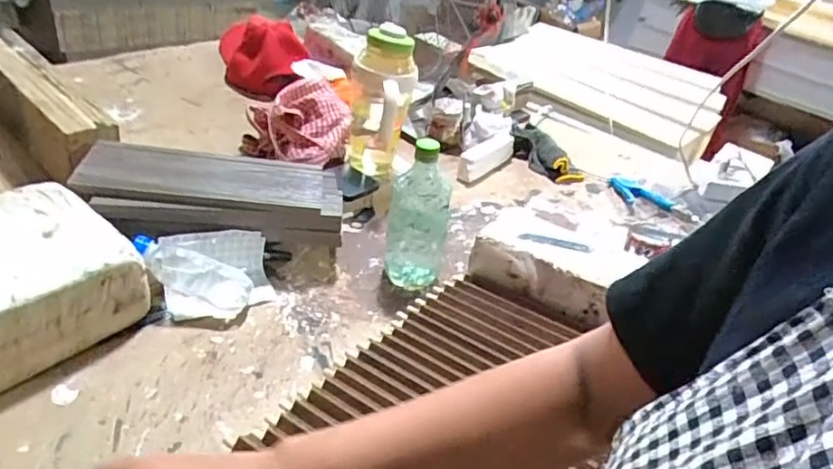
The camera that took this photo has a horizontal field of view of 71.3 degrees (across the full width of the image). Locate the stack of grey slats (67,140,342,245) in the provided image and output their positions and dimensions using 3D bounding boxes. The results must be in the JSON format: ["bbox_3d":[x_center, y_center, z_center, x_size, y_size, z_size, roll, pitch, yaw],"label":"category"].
[{"bbox_3d":[-0.270,-0.055,0.783,0.333,0.069,0.145,6,35,-13],"label":"stack of grey slats"}]

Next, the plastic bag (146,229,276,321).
[{"bbox_3d":[-0.253,0.052,0.723,0.141,0.062,0.103,-2,38,-23],"label":"plastic bag"}]

